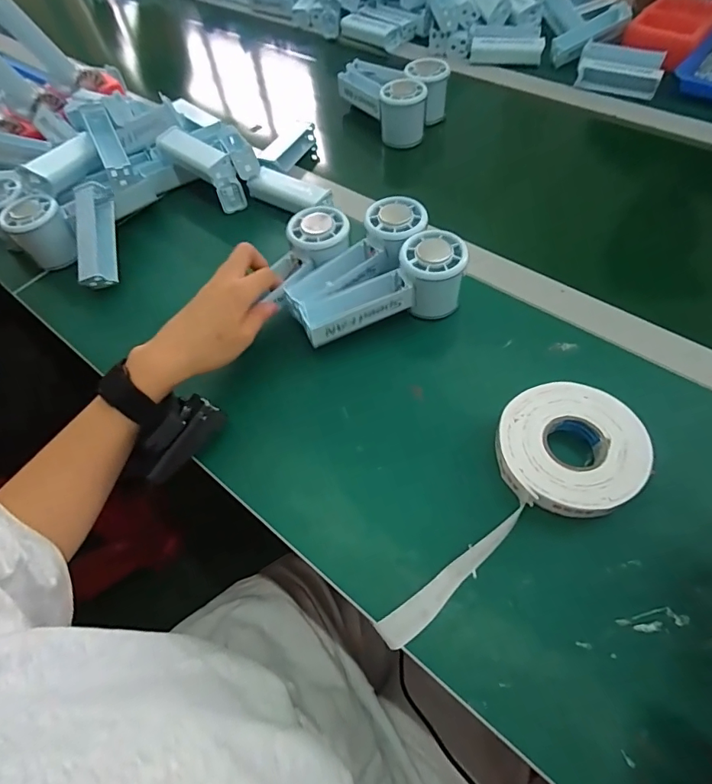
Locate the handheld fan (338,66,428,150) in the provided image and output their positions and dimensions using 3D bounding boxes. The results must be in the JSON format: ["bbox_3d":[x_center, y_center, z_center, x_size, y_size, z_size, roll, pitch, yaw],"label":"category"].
[{"bbox_3d":[0.032,-0.384,0.593,0.059,0.062,0.158,-24,60,-14],"label":"handheld fan"}]

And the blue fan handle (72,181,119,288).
[{"bbox_3d":[-0.268,-0.163,0.467,0.034,0.020,0.104,-6,83,-2],"label":"blue fan handle"}]

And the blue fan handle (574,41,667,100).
[{"bbox_3d":[0.355,-0.435,0.611,0.105,0.021,0.080,21,80,16],"label":"blue fan handle"}]

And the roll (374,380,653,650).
[{"bbox_3d":[0.099,0.067,0.315,0.227,0.021,0.096,-27,64,-13],"label":"roll"}]

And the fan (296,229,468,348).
[{"bbox_3d":[0.022,-0.092,0.401,0.147,0.058,0.053,-15,58,-9],"label":"fan"}]

